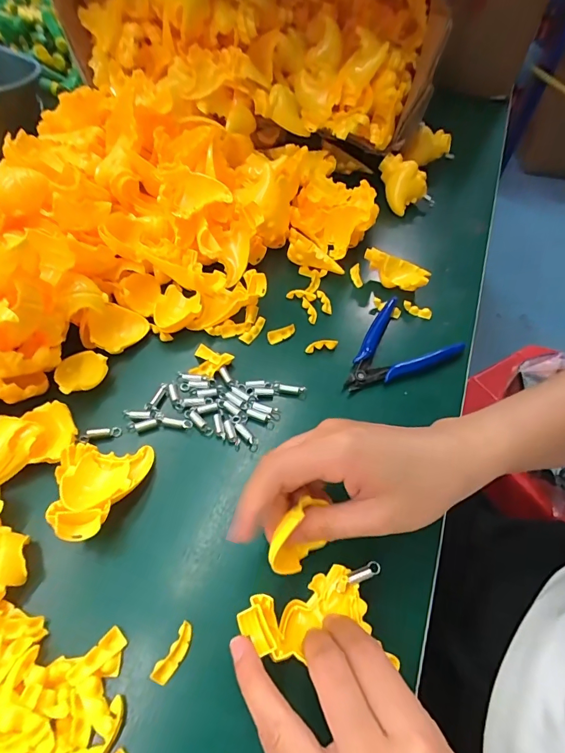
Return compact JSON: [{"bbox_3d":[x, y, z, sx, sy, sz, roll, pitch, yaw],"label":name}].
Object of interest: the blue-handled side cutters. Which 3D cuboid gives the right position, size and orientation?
[{"bbox_3d":[0.099,-0.017,0.355,0.075,0.022,0.107,37,59,22],"label":"blue-handled side cutters"}]

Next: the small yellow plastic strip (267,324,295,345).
[{"bbox_3d":[0.000,-0.040,0.366,0.029,0.008,0.011,-23,58,-20],"label":"small yellow plastic strip"}]

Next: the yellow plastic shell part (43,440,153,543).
[{"bbox_3d":[-0.115,0.069,0.254,0.055,0.032,0.065,-3,53,-6],"label":"yellow plastic shell part"}]

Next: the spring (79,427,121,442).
[{"bbox_3d":[-0.131,0.041,0.291,0.027,0.009,0.007,-13,55,-13],"label":"spring"}]

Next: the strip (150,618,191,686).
[{"bbox_3d":[-0.058,0.149,0.218,0.010,0.006,0.029,25,55,14],"label":"strip"}]

